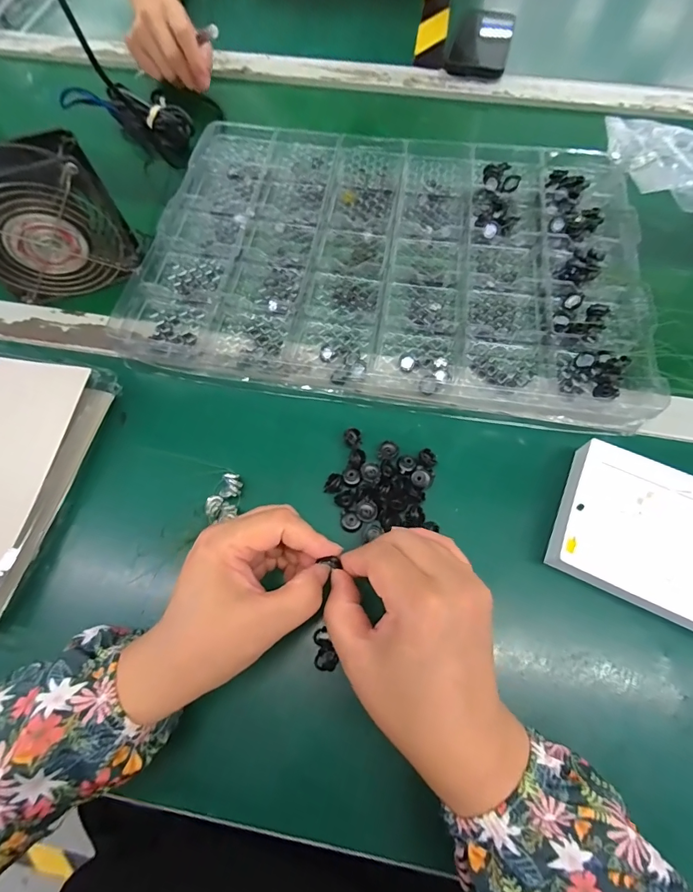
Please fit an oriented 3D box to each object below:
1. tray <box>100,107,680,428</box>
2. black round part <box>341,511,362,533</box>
[{"bbox_3d":[0.042,-0.187,0.388,0.434,0.031,0.311,9,70,5],"label":"tray"},{"bbox_3d":[0.003,0.057,0.307,0.014,0.004,0.016,-39,72,-13],"label":"black round part"}]

